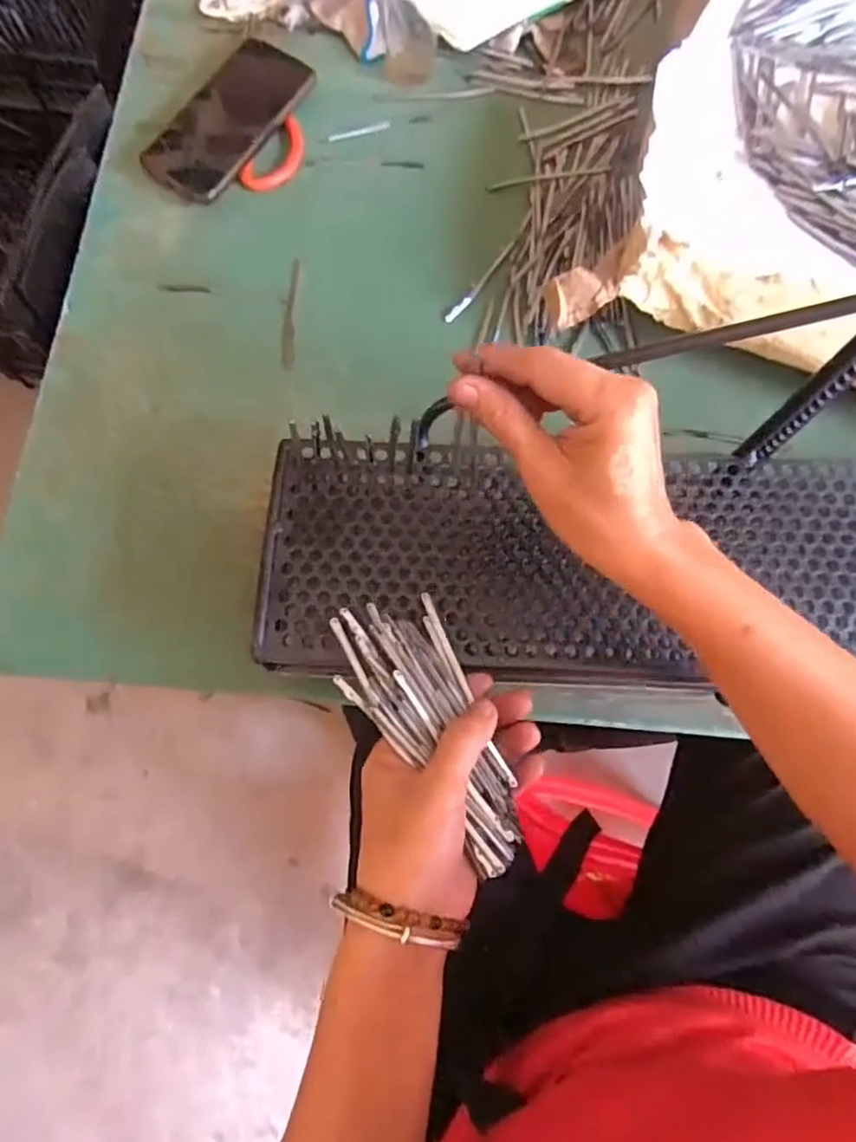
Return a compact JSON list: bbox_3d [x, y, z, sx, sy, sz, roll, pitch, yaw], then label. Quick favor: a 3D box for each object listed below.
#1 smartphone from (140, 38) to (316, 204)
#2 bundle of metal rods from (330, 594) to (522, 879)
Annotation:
[{"bbox_3d":[-0.171,-0.389,0.568,0.069,0.009,0.161,37,82,-7],"label":"smartphone"},{"bbox_3d":[0.005,0.083,0.352,0.062,0.019,0.154,-30,76,-6],"label":"bundle of metal rods"}]

